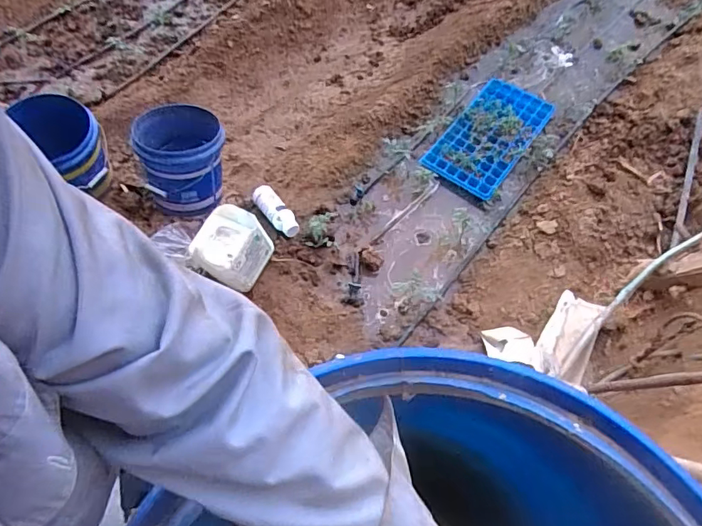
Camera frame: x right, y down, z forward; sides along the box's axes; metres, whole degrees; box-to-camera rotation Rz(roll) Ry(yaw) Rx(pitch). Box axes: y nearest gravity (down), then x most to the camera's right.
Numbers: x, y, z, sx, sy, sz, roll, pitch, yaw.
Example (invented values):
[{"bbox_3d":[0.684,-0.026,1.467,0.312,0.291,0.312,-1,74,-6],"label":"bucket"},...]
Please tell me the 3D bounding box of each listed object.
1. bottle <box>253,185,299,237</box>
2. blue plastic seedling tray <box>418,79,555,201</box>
[{"bbox_3d":[-0.241,-0.163,1.622,0.083,0.074,0.204,-33,69,-17],"label":"bottle"},{"bbox_3d":[0.516,-0.476,1.845,0.282,0.037,0.541,37,67,15],"label":"blue plastic seedling tray"}]

